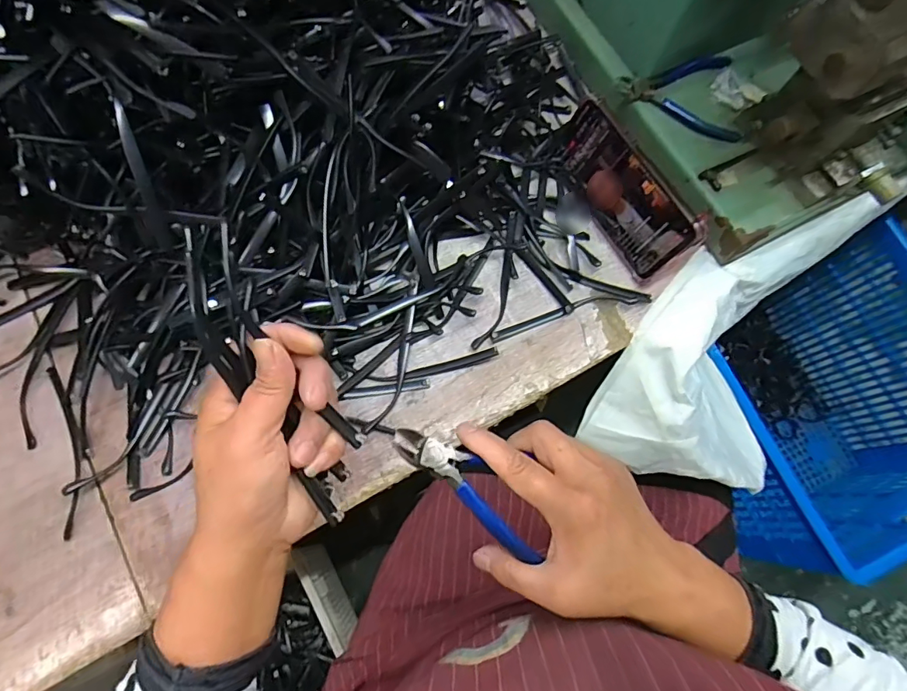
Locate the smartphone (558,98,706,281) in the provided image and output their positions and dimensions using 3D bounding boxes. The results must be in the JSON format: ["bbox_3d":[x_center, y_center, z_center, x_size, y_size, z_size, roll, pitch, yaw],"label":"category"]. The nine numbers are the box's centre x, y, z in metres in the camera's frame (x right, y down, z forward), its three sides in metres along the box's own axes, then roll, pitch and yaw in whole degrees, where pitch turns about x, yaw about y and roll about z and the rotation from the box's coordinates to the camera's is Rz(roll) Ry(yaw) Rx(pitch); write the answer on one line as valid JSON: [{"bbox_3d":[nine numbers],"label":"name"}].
[{"bbox_3d":[0.151,-0.140,0.445,0.006,0.077,0.157,-25,78,-30],"label":"smartphone"}]

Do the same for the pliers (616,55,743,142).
[{"bbox_3d":[0.231,-0.236,0.473,0.110,0.018,0.091,-13,74,-8],"label":"pliers"}]

